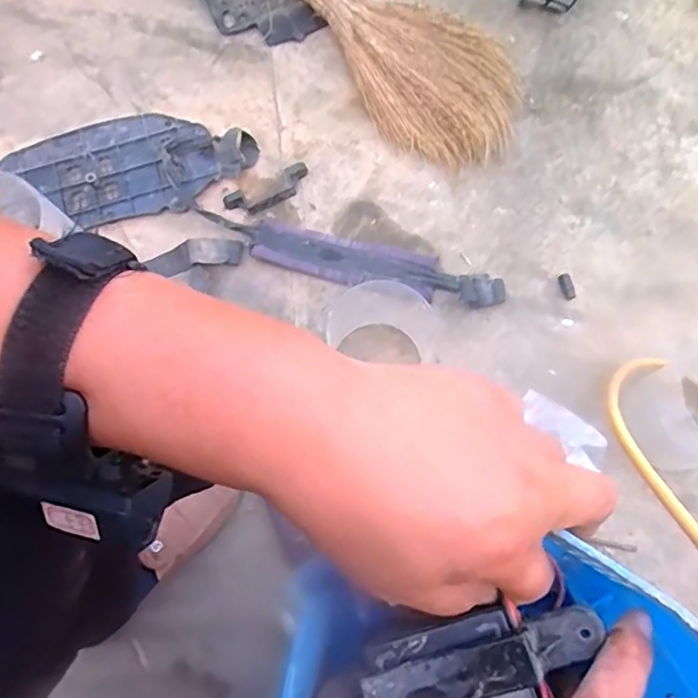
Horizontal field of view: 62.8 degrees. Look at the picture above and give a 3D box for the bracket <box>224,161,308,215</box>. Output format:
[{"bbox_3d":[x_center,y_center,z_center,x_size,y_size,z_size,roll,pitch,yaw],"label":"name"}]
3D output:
[{"bbox_3d":[-0.114,-0.223,0.800,0.120,0.018,0.048,-27,76,-5],"label":"bracket"}]

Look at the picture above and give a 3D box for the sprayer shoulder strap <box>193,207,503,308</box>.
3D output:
[{"bbox_3d":[-0.004,-0.121,0.759,0.424,0.031,0.064,14,76,6],"label":"sprayer shoulder strap"}]

